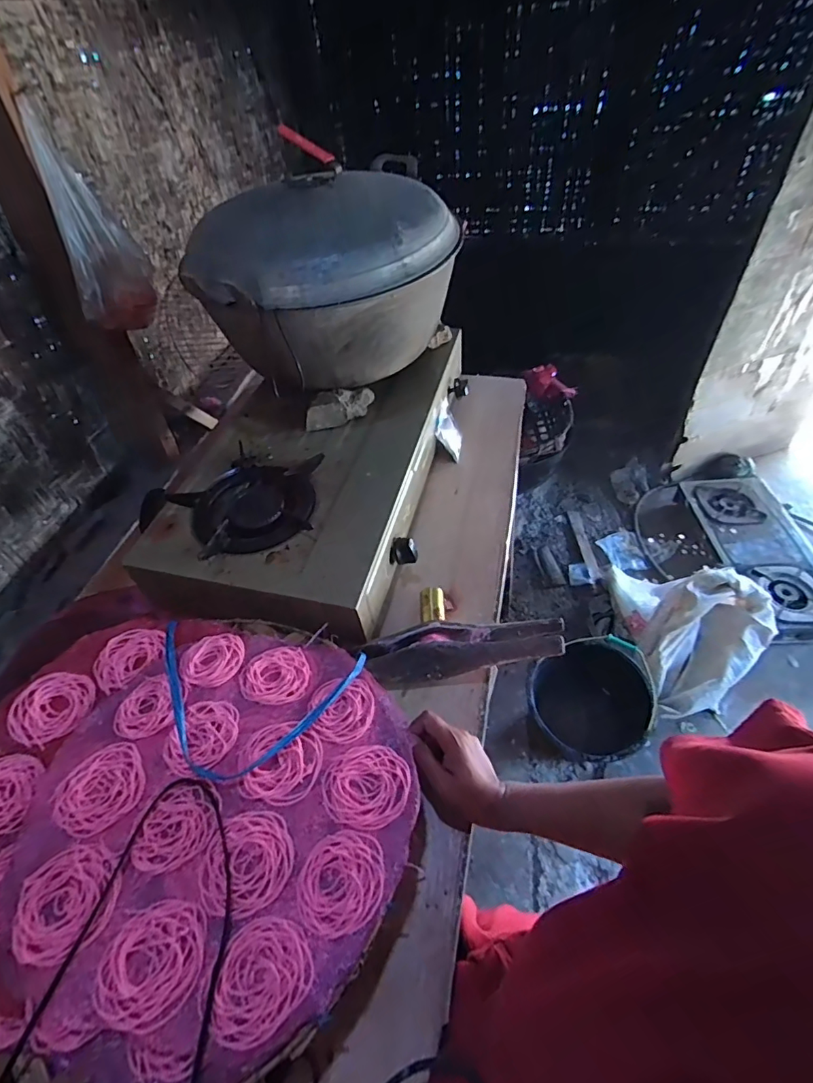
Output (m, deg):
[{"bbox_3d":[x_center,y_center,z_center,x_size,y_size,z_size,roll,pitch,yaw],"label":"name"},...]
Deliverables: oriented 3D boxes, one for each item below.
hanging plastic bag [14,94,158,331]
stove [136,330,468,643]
[{"bbox_3d":[-0.512,-0.500,0.800,0.119,0.277,0.113,-20,50,-13],"label":"hanging plastic bag"},{"bbox_3d":[-0.149,-0.136,0.830,0.393,0.112,0.619,9,50,12],"label":"stove"}]

